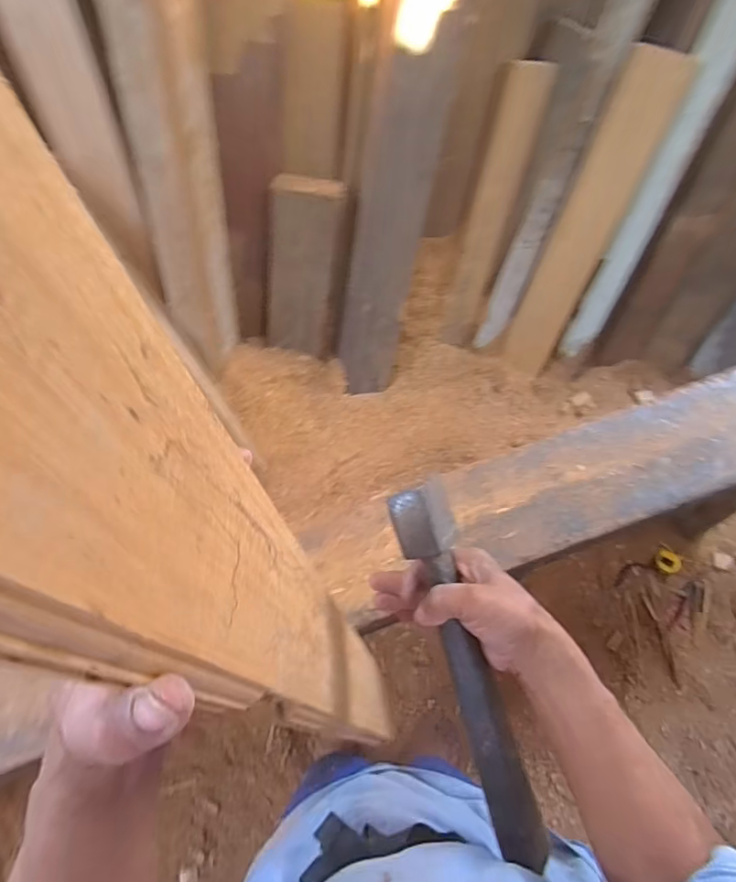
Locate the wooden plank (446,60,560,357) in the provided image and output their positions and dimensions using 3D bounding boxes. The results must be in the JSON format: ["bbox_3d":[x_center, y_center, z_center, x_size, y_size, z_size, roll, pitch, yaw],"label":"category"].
[{"bbox_3d":[0.249,-0.446,1.081,0.104,0.579,0.021,-11,51,-18],"label":"wooden plank"}]

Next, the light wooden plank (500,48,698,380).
[{"bbox_3d":[0.452,-0.429,1.101,0.124,0.672,0.034,25,47,12],"label":"light wooden plank"}]

